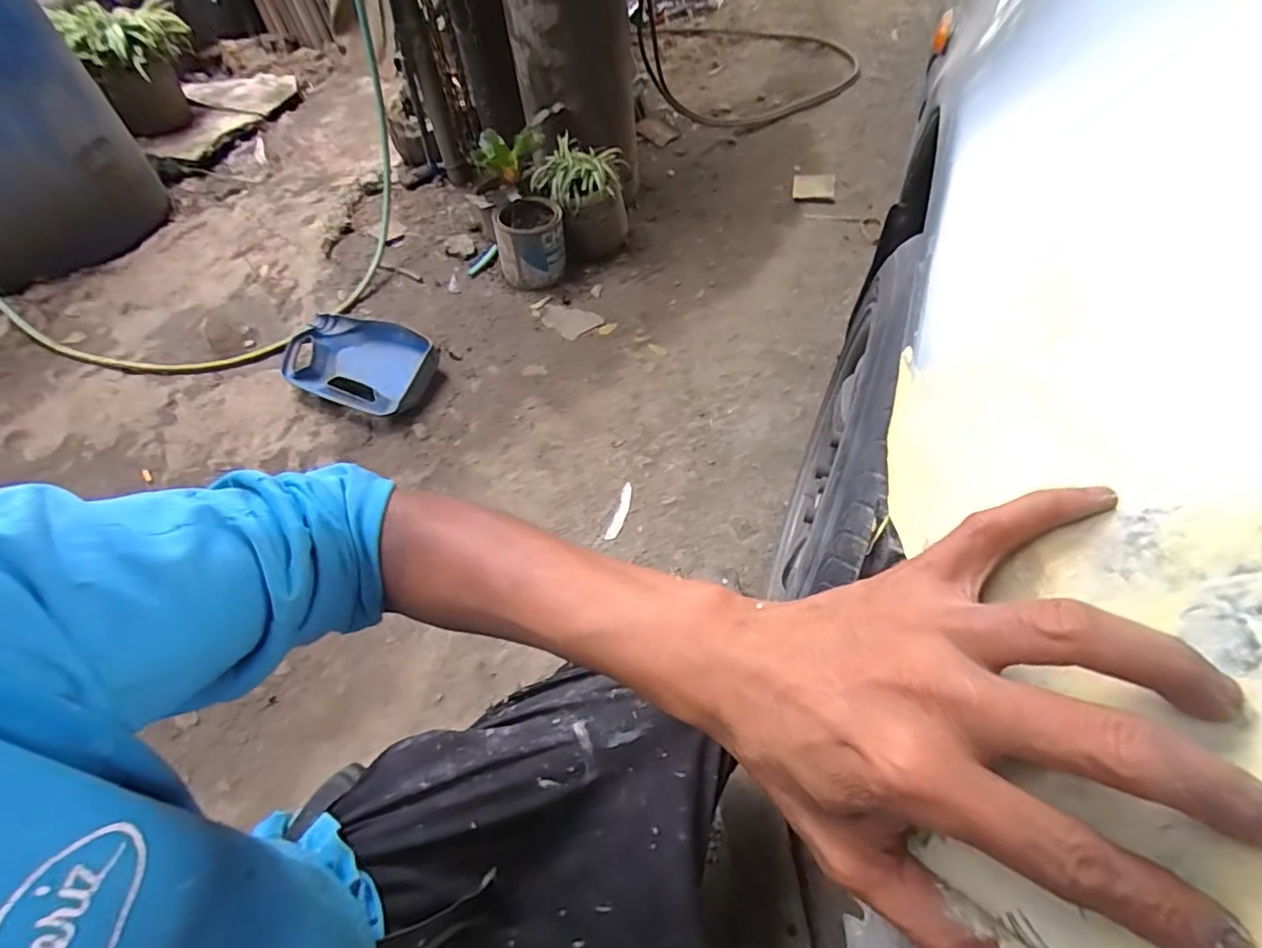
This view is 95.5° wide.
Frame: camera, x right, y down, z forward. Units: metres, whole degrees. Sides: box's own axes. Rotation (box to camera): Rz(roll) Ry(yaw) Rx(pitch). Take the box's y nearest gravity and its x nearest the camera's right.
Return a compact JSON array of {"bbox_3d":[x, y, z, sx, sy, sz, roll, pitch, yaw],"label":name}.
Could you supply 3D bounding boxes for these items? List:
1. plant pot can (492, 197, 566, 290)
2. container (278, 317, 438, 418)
[{"bbox_3d":[-0.234,-0.535,1.347,0.157,0.148,0.143,-6,56,-1],"label":"plant pot can"},{"bbox_3d":[-0.566,-0.229,1.205,0.314,0.076,0.216,23,60,17],"label":"container"}]

